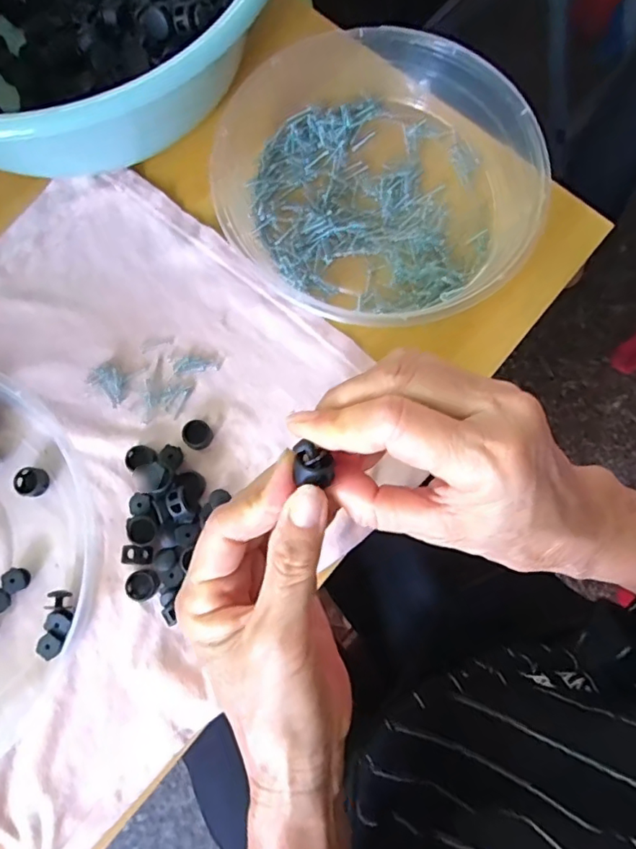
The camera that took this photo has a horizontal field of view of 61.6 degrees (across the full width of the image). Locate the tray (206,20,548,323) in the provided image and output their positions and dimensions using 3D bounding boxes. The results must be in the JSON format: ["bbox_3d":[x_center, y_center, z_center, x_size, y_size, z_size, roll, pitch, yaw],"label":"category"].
[{"bbox_3d":[0.041,-0.162,0.348,0.201,0.039,0.185,0,77,-1],"label":"tray"}]

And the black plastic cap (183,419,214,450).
[{"bbox_3d":[-0.073,0.006,0.323,0.017,0.009,0.017,0,77,-1],"label":"black plastic cap"}]

